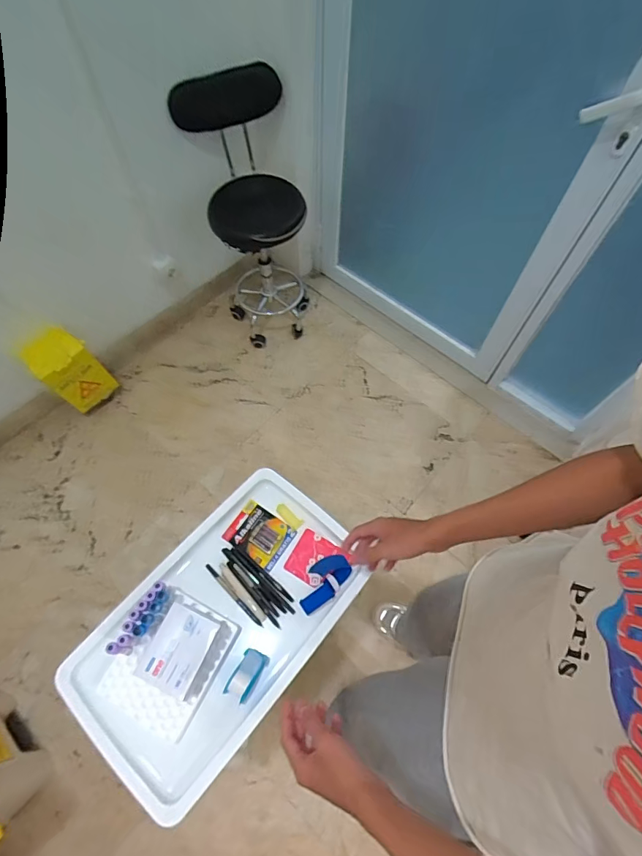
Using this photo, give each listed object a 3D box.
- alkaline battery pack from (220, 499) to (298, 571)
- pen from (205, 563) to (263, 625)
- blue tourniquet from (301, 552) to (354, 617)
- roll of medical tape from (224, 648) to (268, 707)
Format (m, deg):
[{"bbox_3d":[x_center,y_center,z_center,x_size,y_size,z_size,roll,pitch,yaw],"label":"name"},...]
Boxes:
[{"bbox_3d":[-0.108,0.188,0.755,0.110,0.012,0.083,30,66,14],"label":"alkaline battery pack"},{"bbox_3d":[-0.143,0.274,0.699,0.134,0.011,0.011,40,69,16],"label":"pen"},{"bbox_3d":[0.003,0.252,0.692,0.055,0.039,0.098,33,67,15],"label":"blue tourniquet"},{"bbox_3d":[-0.111,0.368,0.633,0.035,0.028,0.067,27,65,13],"label":"roll of medical tape"}]

